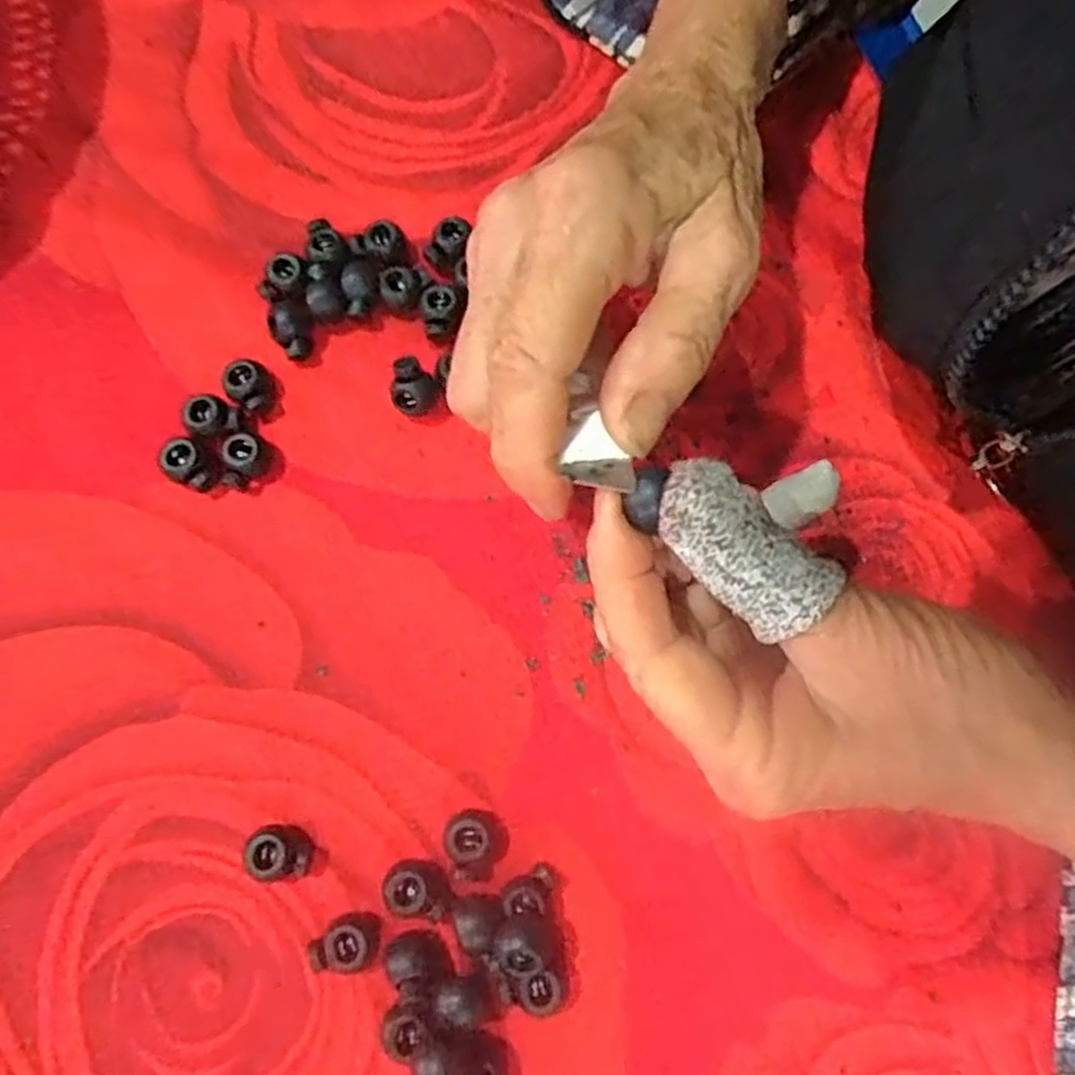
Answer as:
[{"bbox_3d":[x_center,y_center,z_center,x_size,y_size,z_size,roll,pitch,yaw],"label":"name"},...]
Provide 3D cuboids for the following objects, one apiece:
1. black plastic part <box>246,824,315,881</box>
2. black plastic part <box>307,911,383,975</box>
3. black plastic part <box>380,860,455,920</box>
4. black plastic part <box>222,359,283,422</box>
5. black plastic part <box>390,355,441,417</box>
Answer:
[{"bbox_3d":[-0.076,0.093,0.228,0.017,0.012,0.015,-12,75,-3],"label":"black plastic part"},{"bbox_3d":[-0.055,0.116,0.222,0.020,0.011,0.013,-10,75,-2],"label":"black plastic part"},{"bbox_3d":[-0.035,0.102,0.224,0.020,0.009,0.014,9,75,3],"label":"black plastic part"},{"bbox_3d":[-0.095,-0.050,0.261,0.019,0.012,0.015,42,79,10],"label":"black plastic part"},{"bbox_3d":[-0.041,-0.049,0.256,0.015,0.019,0.015,0,75,0],"label":"black plastic part"}]

